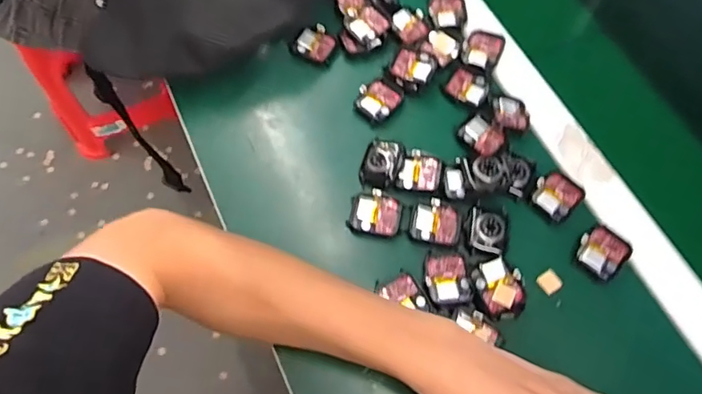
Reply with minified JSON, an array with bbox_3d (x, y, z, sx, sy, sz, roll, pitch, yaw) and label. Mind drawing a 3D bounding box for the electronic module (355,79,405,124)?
[{"bbox_3d":[0.026,-0.093,0.495,0.042,0.008,0.038,-42,72,-18],"label":"electronic module"}]

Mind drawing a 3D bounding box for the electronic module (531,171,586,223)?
[{"bbox_3d":[0.180,-0.001,0.453,0.040,0.014,0.037,-40,72,-17],"label":"electronic module"}]

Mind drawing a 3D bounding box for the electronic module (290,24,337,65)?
[{"bbox_3d":[-0.036,-0.156,0.523,0.041,0.013,0.036,27,68,11],"label":"electronic module"}]

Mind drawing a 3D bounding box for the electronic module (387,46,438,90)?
[{"bbox_3d":[0.060,-0.124,0.499,0.041,0.013,0.042,26,68,11],"label":"electronic module"}]

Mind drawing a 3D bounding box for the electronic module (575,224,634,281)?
[{"bbox_3d":[0.210,0.045,0.428,0.040,0.008,0.036,-41,72,-17],"label":"electronic module"}]

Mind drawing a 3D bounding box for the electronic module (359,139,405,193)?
[{"bbox_3d":[0.029,-0.030,0.461,0.034,0.010,0.050,15,66,6],"label":"electronic module"}]

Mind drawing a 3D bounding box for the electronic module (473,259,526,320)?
[{"bbox_3d":[0.119,0.074,0.412,0.036,0.020,0.045,-12,66,-6],"label":"electronic module"}]

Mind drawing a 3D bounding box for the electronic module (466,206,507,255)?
[{"bbox_3d":[0.117,0.029,0.438,0.035,0.012,0.043,4,65,1],"label":"electronic module"}]

